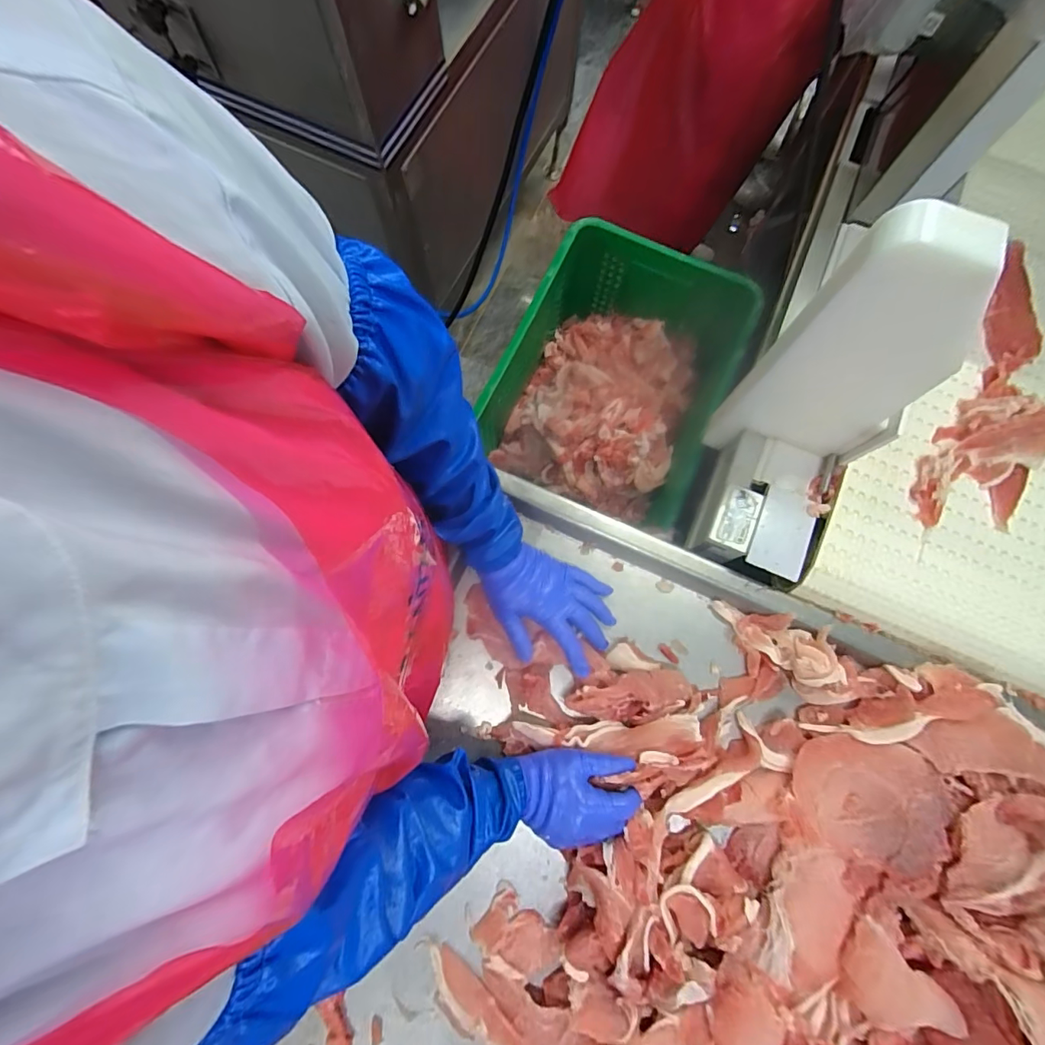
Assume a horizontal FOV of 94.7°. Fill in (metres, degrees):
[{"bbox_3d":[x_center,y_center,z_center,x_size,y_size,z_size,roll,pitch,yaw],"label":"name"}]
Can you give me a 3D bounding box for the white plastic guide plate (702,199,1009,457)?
[{"bbox_3d":[0.333,-0.155,0.520,0.147,0.353,0.054,25,72,4],"label":"white plastic guide plate"}]

